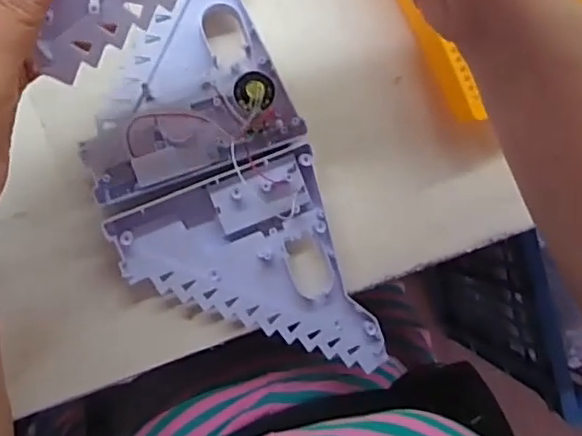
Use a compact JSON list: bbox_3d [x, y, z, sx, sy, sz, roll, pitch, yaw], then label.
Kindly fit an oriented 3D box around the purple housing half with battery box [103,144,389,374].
[{"bbox_3d":[-0.025,0.047,0.405,0.132,0.032,0.151,-23,97,-7],"label":"purple housing half with battery box"}]

